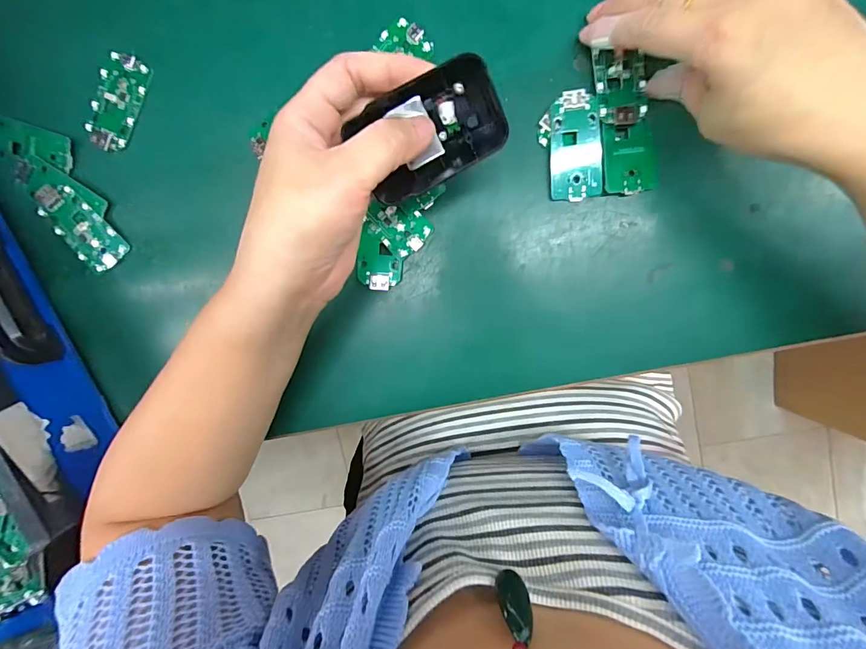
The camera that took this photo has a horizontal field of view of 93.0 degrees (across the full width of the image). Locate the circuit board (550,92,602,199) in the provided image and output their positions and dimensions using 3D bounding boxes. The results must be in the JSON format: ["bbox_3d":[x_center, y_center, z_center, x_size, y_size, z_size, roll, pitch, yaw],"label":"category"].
[{"bbox_3d":[0.090,-0.112,0.260,0.031,0.009,0.062,-4,98,4],"label":"circuit board"}]

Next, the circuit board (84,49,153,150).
[{"bbox_3d":[-0.214,-0.150,0.279,0.030,0.006,0.063,22,99,0],"label":"circuit board"}]

